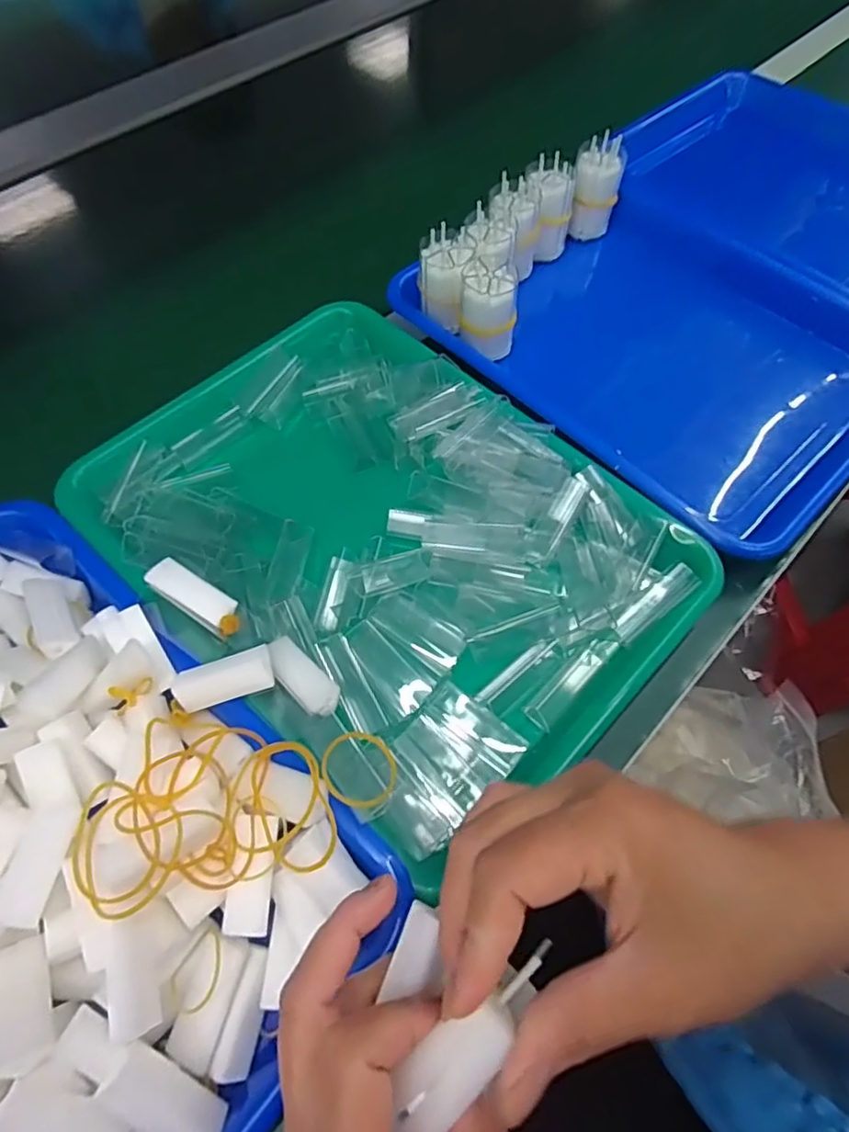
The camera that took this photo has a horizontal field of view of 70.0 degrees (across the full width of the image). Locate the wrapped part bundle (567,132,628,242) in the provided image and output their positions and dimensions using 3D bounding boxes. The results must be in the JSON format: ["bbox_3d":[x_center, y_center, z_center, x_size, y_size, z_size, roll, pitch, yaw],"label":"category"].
[{"bbox_3d":[0.140,-0.307,0.498,0.038,0.066,0.043,14,62,7],"label":"wrapped part bundle"}]

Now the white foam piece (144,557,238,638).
[{"bbox_3d":[-0.121,0.015,0.315,0.048,0.006,0.020,36,66,2],"label":"white foam piece"}]

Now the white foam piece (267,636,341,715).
[{"bbox_3d":[-0.062,0.055,0.302,0.048,0.007,0.020,41,68,19],"label":"white foam piece"}]

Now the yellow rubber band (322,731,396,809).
[{"bbox_3d":[-0.030,0.093,0.277,0.034,0.006,0.033,10,57,-15],"label":"yellow rubber band"}]

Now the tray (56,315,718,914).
[{"bbox_3d":[-0.029,-0.022,0.364,0.338,0.043,0.243,40,68,19],"label":"tray"}]

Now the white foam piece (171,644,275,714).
[{"bbox_3d":[-0.097,0.055,0.291,0.046,0.012,0.021,-13,62,-8],"label":"white foam piece"}]

